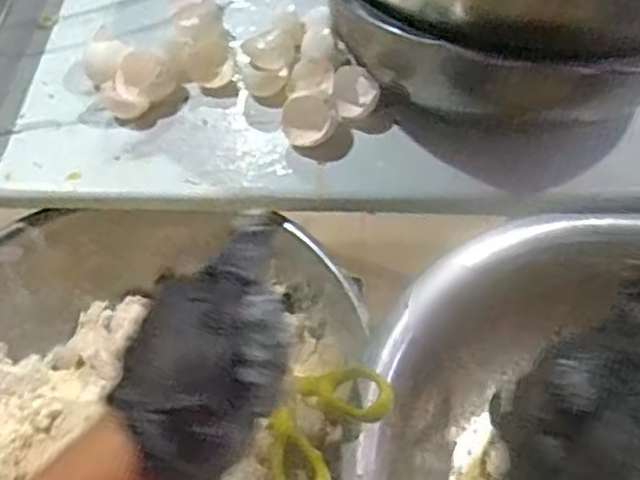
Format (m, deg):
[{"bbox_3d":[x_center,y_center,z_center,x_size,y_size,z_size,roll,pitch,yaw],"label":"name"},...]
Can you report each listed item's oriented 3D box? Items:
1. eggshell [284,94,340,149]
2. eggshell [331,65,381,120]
[{"bbox_3d":[-0.007,-0.089,0.505,0.040,0.034,0.027,4,51,2],"label":"eggshell"},{"bbox_3d":[0.028,-0.116,0.529,0.033,0.023,0.034,-14,53,-12],"label":"eggshell"}]

